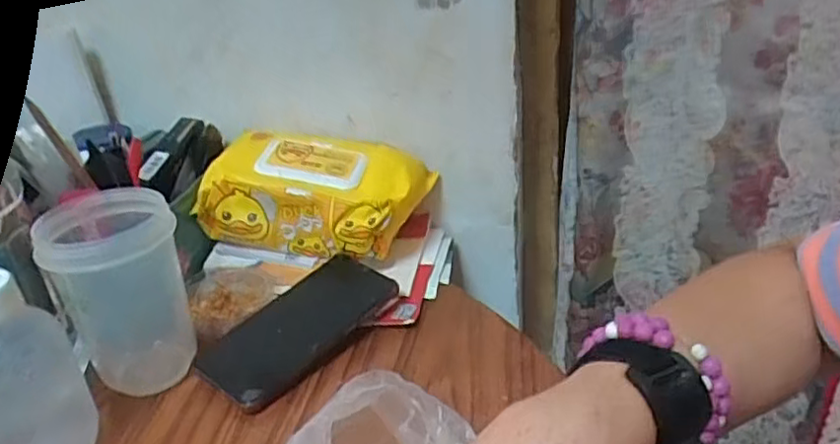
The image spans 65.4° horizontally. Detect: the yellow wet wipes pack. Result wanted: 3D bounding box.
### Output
[{"bbox_3d":[-0.095,-0.037,0.620,0.189,0.084,0.116,2,29,12],"label":"yellow wet wipes pack"}]

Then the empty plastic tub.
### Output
[{"bbox_3d":[-0.220,0.050,0.492,0.085,0.133,0.093,-17,31,-22],"label":"empty plastic tub"}]

